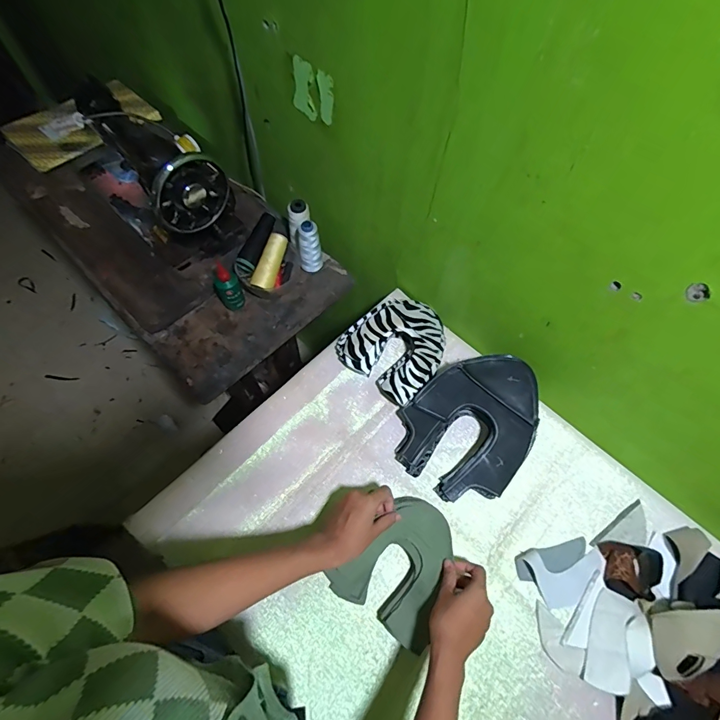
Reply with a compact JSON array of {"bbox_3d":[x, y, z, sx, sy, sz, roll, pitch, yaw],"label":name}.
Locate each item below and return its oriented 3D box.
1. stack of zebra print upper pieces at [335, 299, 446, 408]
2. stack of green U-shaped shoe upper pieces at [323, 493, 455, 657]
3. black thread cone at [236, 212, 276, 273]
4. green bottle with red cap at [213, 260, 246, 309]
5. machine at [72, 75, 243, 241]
[{"bbox_3d":[0.067,-0.027,0.707,0.166,0.073,0.174,38,68,15],"label":"stack of zebra print upper pieces"},{"bbox_3d":[0.057,0.286,0.572,0.131,0.047,0.169,28,68,13],"label":"stack of green U-shaped shoe upper pieces"},{"bbox_3d":[-0.197,-0.222,0.755,0.043,0.031,0.112,23,85,11],"label":"black thread cone"},{"bbox_3d":[-0.244,-0.132,0.738,0.046,0.090,0.035,-26,68,-11],"label":"green bottle with red cap"},{"bbox_3d":[-0.378,-0.379,0.768,0.131,0.201,0.345,-34,70,-17],"label":"machine"}]

